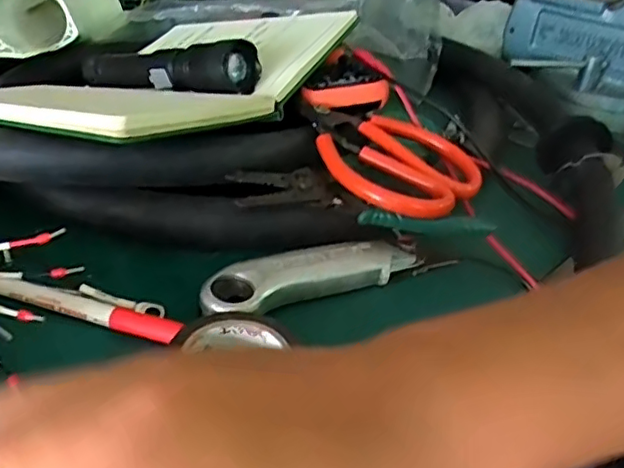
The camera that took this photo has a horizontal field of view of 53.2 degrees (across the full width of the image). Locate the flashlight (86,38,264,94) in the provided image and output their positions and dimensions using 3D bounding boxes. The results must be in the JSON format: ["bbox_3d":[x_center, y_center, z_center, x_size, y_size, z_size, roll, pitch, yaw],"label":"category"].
[{"bbox_3d":[-0.116,-0.127,0.474,0.156,0.035,0.037,8,29,29],"label":"flashlight"}]

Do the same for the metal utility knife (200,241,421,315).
[{"bbox_3d":[0.001,0.023,0.367,0.139,0.017,0.033,-15,38,-31],"label":"metal utility knife"}]

